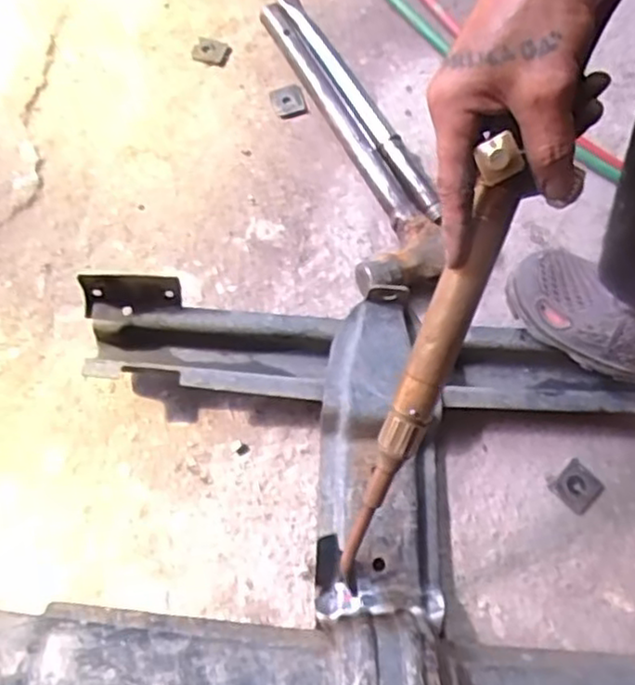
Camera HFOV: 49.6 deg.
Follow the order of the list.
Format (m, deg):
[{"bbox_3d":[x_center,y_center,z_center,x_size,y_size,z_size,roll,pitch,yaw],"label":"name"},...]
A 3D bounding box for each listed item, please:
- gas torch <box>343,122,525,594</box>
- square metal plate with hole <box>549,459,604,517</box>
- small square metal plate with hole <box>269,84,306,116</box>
[{"bbox_3d":[0.065,0.022,0.414,0.028,0.030,0.284,21,109,7],"label":"gas torch"},{"bbox_3d":[0.212,0.117,0.560,0.036,0.004,0.034,-41,74,-17],"label":"square metal plate with hole"},{"bbox_3d":[-0.031,-0.249,0.710,0.033,0.009,0.030,-12,68,-7],"label":"small square metal plate with hole"}]

